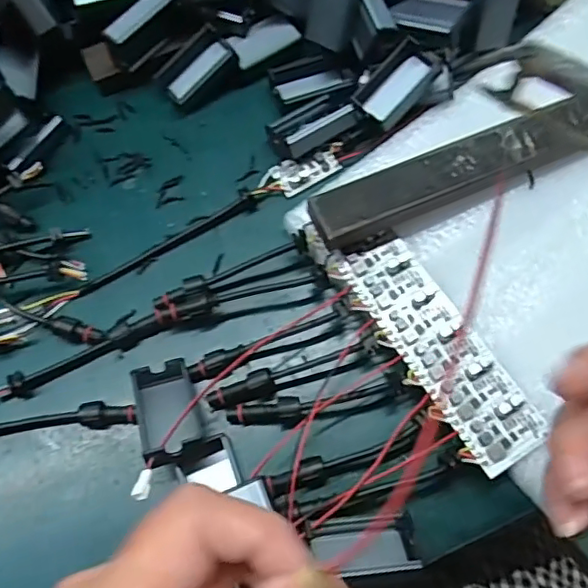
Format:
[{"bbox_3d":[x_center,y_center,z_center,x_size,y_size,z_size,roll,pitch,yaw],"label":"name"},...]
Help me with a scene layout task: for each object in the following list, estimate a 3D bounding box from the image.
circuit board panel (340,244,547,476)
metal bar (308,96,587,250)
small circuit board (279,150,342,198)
[{"bbox_3d":[0.078,0.028,0.302,0.040,0.006,0.131,-29,73,-11],"label":"circuit board panel"},{"bbox_3d":[0.102,-0.073,0.327,0.193,0.028,0.033,-25,72,-9],"label":"metal bar"},{"bbox_3d":[0.009,-0.078,0.360,0.040,0.010,0.022,-22,72,-9],"label":"small circuit board"}]

